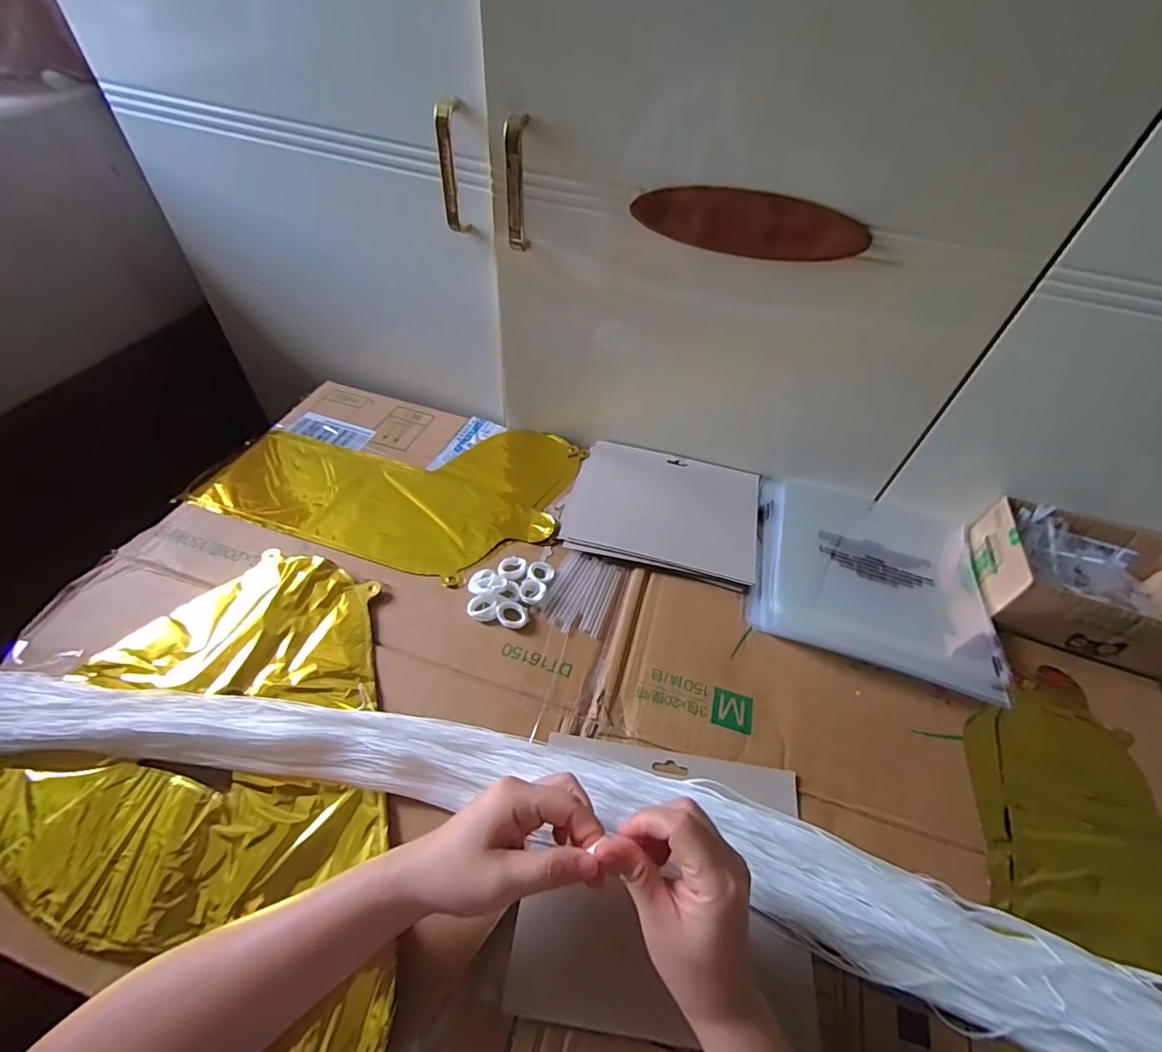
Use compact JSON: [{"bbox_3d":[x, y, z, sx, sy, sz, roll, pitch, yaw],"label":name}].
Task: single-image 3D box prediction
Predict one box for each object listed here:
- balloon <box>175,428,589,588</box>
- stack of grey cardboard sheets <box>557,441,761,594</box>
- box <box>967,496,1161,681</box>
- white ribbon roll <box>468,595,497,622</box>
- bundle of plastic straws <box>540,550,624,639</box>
[{"bbox_3d":[-0.205,-0.059,0.575,0.371,0.010,0.231,13,49,5],"label":"balloon"},{"bbox_3d":[0.092,-0.021,0.570,0.201,0.017,0.166,13,49,6],"label":"stack of grey cardboard sheets"},{"bbox_3d":[0.502,0.062,0.505,0.187,0.072,0.130,16,49,8],"label":"box"},{"bbox_3d":[-0.090,0.075,0.469,0.026,0.010,0.022,3,48,-4],"label":"white ribbon roll"},{"bbox_3d":[0.001,0.063,0.494,0.058,0.006,0.083,18,49,10],"label":"bundle of plastic straws"}]

